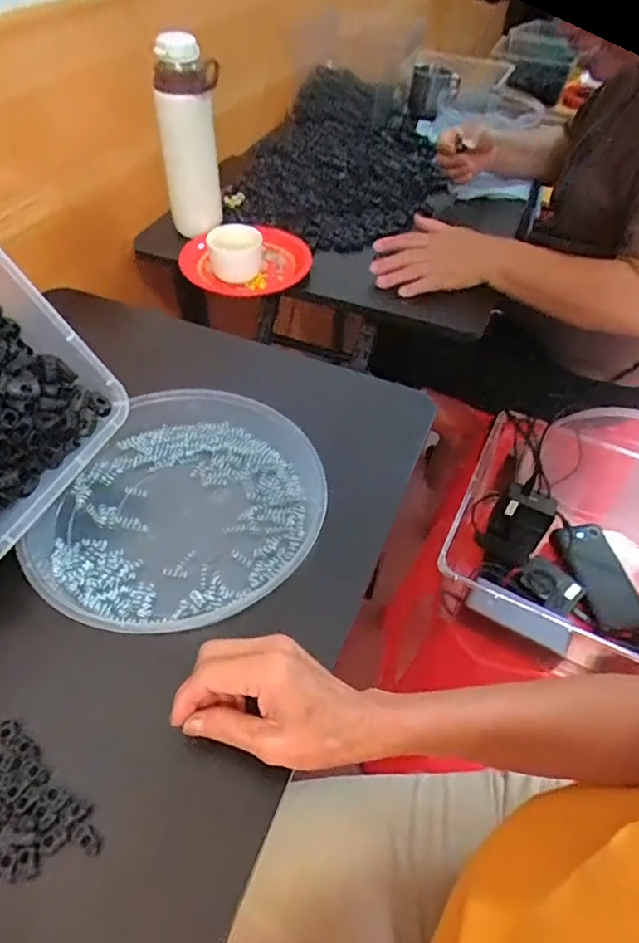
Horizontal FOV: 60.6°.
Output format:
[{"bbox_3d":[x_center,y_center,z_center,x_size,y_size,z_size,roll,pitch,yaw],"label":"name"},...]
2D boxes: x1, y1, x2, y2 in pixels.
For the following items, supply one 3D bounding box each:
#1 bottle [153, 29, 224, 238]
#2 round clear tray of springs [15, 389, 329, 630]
[{"bbox_3d":[-0.162,-0.410,0.688,0.058,0.209,0.056,-33,59,-28],"label":"bottle"},{"bbox_3d":[-0.107,0.027,0.448,0.209,0.036,0.225,2,49,-3],"label":"round clear tray of springs"}]

